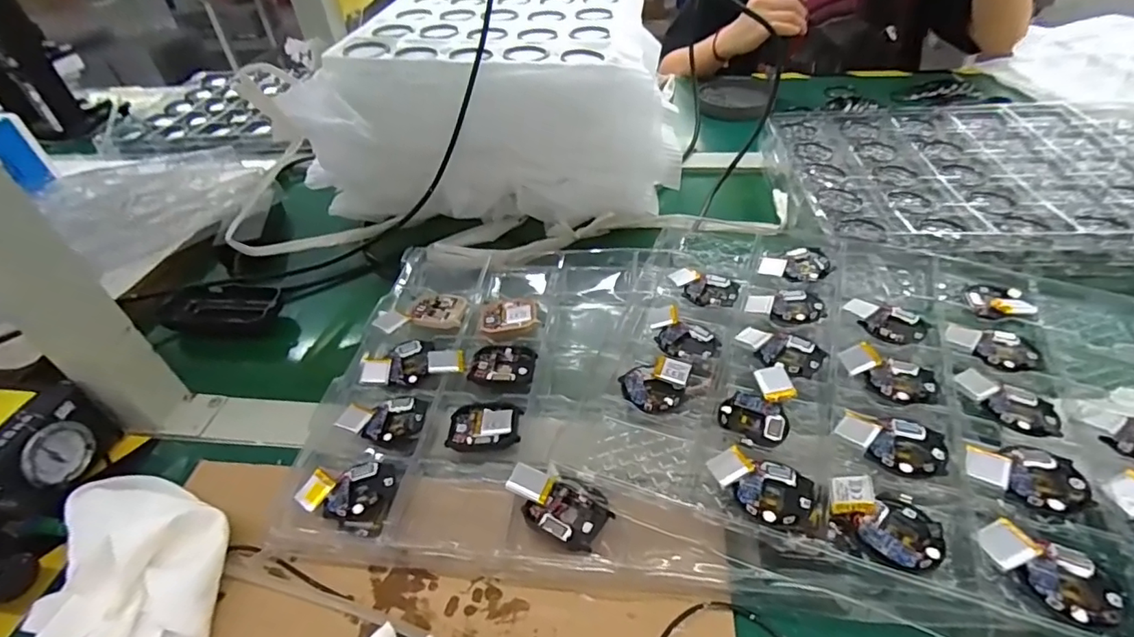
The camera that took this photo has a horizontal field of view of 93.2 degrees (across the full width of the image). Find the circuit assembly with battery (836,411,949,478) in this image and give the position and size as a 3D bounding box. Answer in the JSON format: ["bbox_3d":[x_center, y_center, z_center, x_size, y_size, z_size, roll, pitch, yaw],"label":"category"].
[{"bbox_3d":[0.196,0.074,0.325,0.057,0.009,0.040,17,47,22],"label":"circuit assembly with battery"}]

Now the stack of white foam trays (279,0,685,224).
[{"bbox_3d":[-0.081,-0.314,0.699,0.388,0.163,0.461,-2,43,4],"label":"stack of white foam trays"}]

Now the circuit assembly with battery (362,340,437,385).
[{"bbox_3d":[-0.133,0.032,0.424,0.048,0.009,0.045,1,43,6],"label":"circuit assembly with battery"}]

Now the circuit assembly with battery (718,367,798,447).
[{"bbox_3d":[0.125,0.055,0.350,0.041,0.013,0.059,15,47,21],"label":"circuit assembly with battery"}]

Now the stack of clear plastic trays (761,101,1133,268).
[{"bbox_3d":[0.473,-0.168,0.602,0.446,0.045,0.326,2,43,8],"label":"stack of clear plastic trays"}]

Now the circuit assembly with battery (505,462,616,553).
[{"bbox_3d":[-0.004,0.113,0.327,0.062,0.023,0.038,24,50,28],"label":"circuit assembly with battery"}]

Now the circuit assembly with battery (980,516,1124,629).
[{"bbox_3d":[0.239,0.123,0.264,0.038,0.010,0.056,-28,47,-22],"label":"circuit assembly with battery"}]

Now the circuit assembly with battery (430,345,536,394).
[{"bbox_3d":[-0.067,0.036,0.423,0.081,0.022,0.042,6,40,-8],"label":"circuit assembly with battery"}]

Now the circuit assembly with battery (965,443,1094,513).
[{"bbox_3d":[0.258,0.087,0.302,0.059,0.009,0.038,13,46,19],"label":"circuit assembly with battery"}]

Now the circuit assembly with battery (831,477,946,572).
[{"bbox_3d":[0.170,0.109,0.285,0.051,0.012,0.045,11,45,17],"label":"circuit assembly with battery"}]

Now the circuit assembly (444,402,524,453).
[{"bbox_3d":[-0.058,0.078,0.385,0.050,0.009,0.038,0,43,6],"label":"circuit assembly"}]

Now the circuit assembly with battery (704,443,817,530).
[{"bbox_3d":[0.111,0.096,0.308,0.057,0.010,0.039,14,46,20],"label":"circuit assembly with battery"}]

